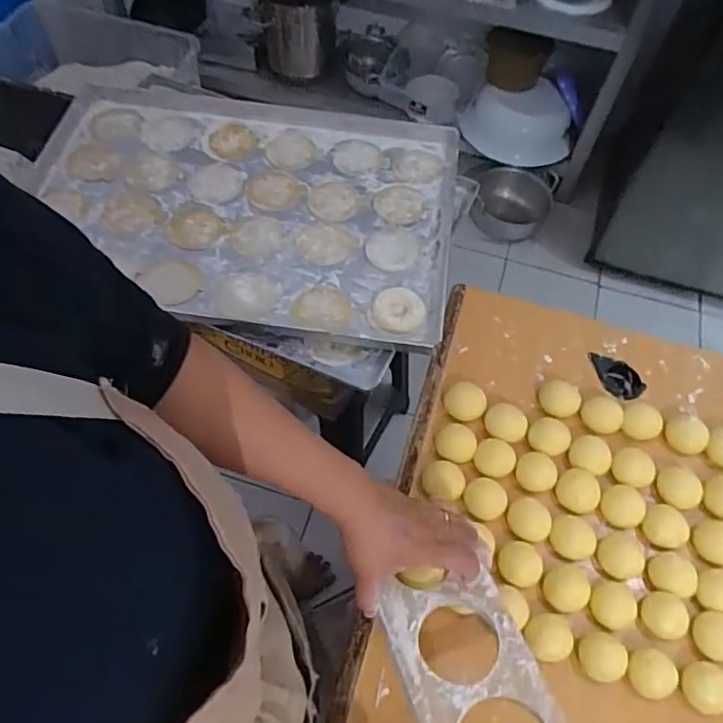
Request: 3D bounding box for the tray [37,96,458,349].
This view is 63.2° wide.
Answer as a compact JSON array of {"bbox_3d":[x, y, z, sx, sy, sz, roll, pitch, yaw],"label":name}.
[{"bbox_3d":[-0.179,-0.228,0.853,0.614,0.047,0.431,8,60,4],"label":"tray"}]

